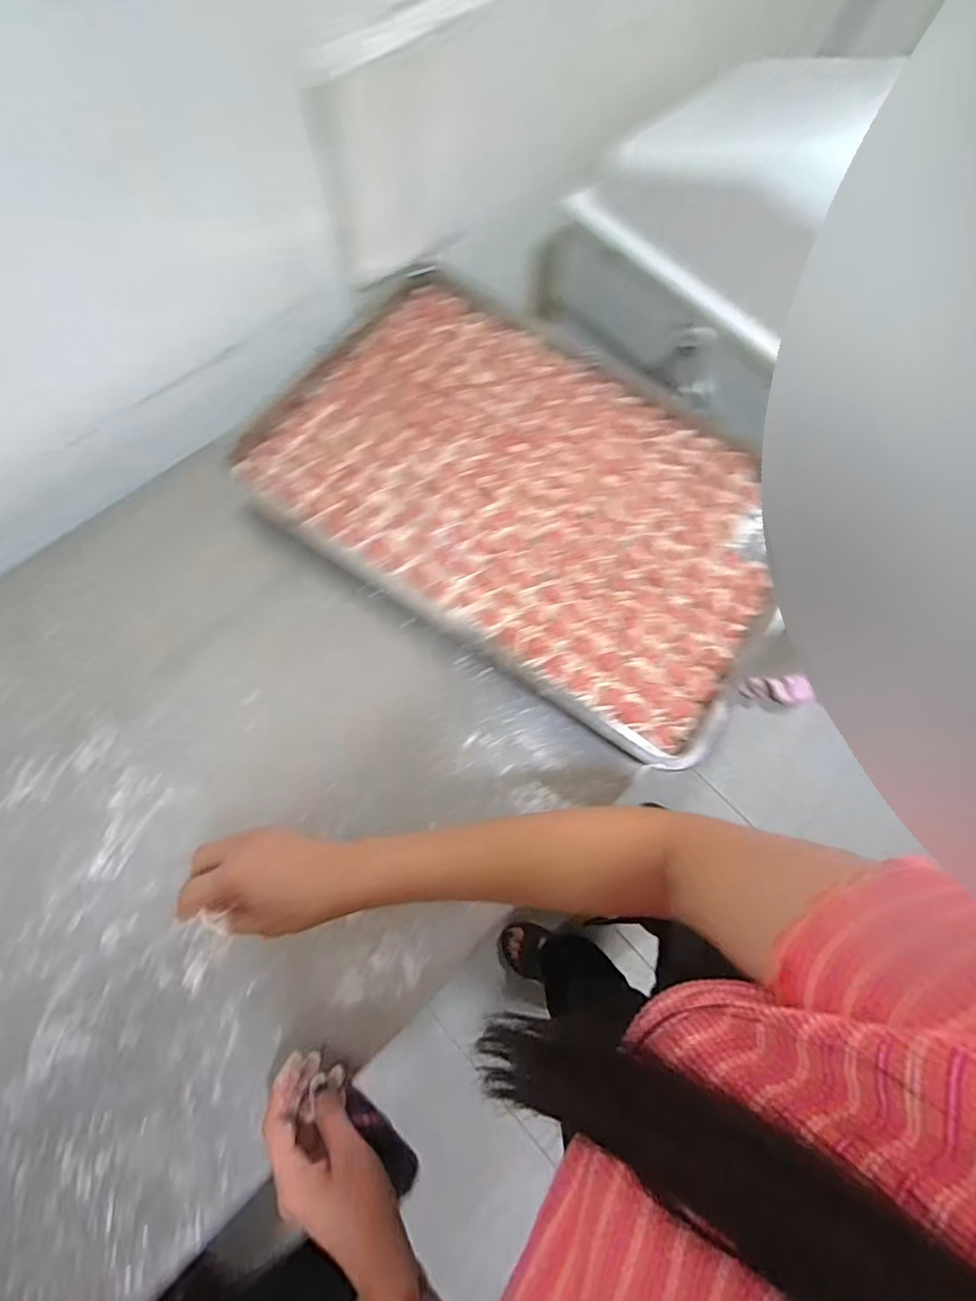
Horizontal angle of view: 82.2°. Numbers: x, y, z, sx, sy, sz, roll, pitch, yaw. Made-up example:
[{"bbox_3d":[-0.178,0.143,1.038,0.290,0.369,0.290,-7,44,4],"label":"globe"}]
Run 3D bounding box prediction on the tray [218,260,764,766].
[{"bbox_3d":[0.040,-0.185,0.623,0.578,0.029,0.383,33,74,8],"label":"tray"}]

